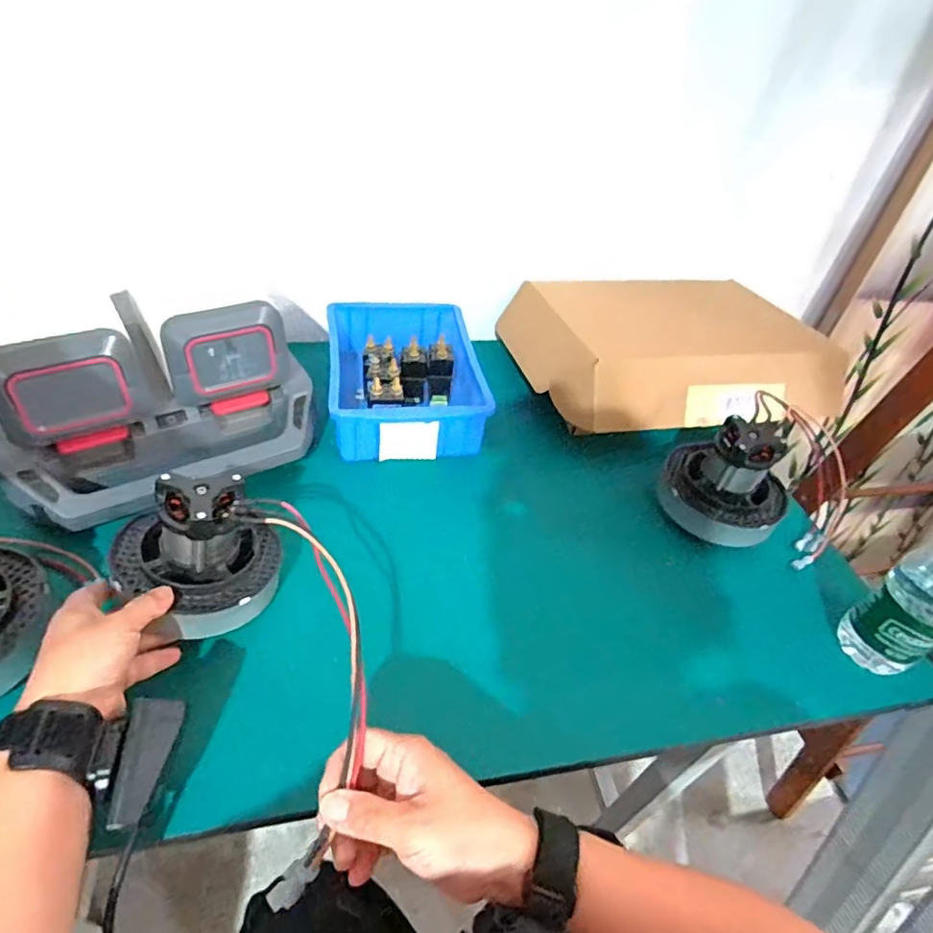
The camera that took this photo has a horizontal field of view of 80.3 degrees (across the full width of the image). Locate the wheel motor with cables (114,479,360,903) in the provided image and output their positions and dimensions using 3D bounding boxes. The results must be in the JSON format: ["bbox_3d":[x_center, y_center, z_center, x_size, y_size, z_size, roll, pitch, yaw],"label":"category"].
[{"bbox_3d":[-0.152,0.104,0.393,0.119,0.096,0.259,-28,52,-33],"label":"wheel motor with cables"}]

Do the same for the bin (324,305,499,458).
[{"bbox_3d":[-0.077,-0.117,0.682,0.168,0.080,0.234,-2,43,-11],"label":"bin"}]

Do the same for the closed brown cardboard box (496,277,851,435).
[{"bbox_3d":[0.269,-0.160,0.754,0.399,0.086,0.265,-5,44,-14],"label":"closed brown cardboard box"}]

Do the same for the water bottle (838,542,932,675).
[{"bbox_3d":[0.384,0.105,0.459,0.068,0.186,0.057,-19,48,-27],"label":"water bottle"}]

